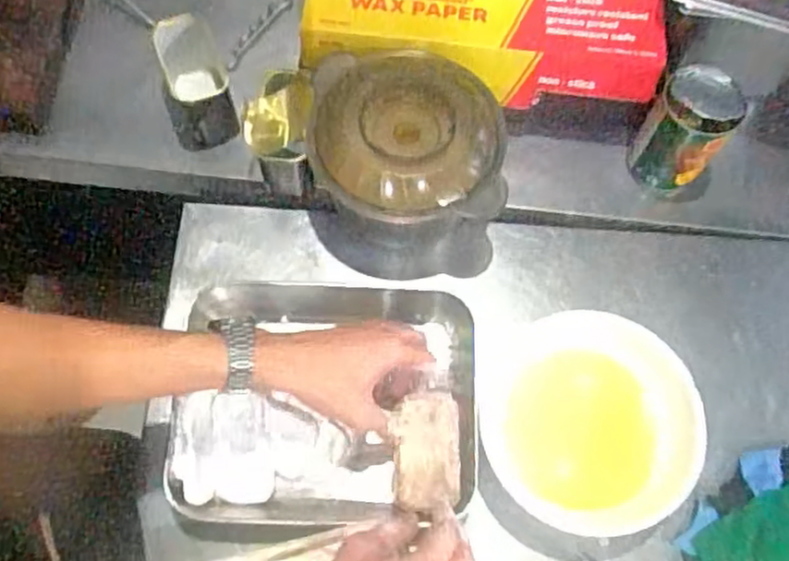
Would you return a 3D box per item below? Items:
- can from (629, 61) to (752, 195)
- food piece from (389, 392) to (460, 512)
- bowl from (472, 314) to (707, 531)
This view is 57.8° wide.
[{"bbox_3d":[0.277,-0.143,0.690,0.070,0.123,0.075,0,70,-1],"label":"can"},{"bbox_3d":[0.027,0.142,0.595,0.052,0.010,0.092,-1,70,-2],"label":"food piece"},{"bbox_3d":[0.157,0.117,0.598,0.157,0.086,0.171,0,70,-1],"label":"bowl"}]

